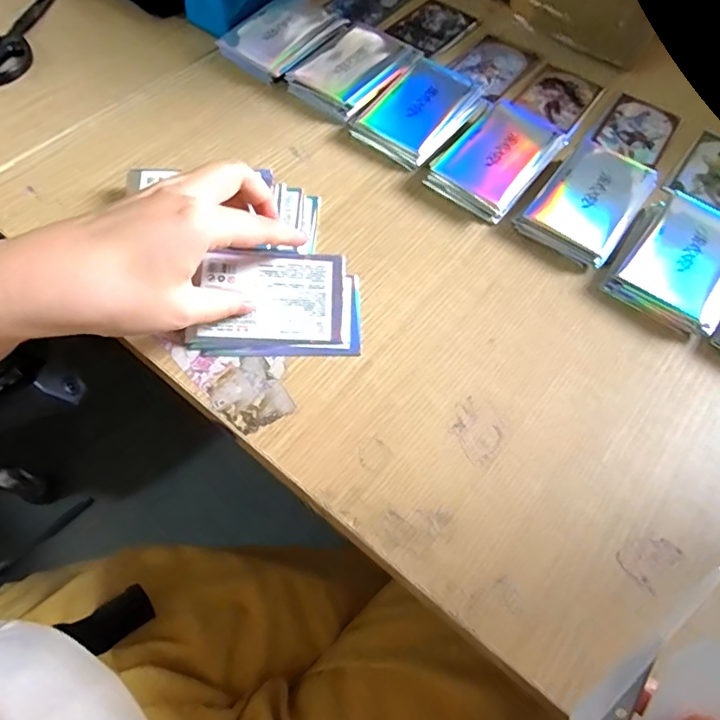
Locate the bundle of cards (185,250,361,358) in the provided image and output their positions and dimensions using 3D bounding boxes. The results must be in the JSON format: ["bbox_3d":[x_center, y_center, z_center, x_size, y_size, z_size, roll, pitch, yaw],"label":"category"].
[{"bbox_3d":[-0.049,-0.035,0.319,0.099,0.021,0.065,-1,61,-3],"label":"bundle of cards"}]

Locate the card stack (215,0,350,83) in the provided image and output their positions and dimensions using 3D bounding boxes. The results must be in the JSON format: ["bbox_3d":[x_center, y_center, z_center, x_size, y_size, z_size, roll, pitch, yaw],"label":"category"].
[{"bbox_3d":[-0.065,-0.285,0.458,0.074,0.018,0.111,37,66,17],"label":"card stack"}]

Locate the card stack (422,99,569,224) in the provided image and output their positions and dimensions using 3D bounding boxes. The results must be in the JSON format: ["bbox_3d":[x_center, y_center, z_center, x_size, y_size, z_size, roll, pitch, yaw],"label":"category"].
[{"bbox_3d":[0.102,-0.150,0.389,0.065,0.022,0.097,38,66,17],"label":"card stack"}]

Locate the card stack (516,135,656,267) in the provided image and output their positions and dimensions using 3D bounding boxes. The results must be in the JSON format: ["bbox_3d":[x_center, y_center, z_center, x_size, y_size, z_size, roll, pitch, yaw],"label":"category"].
[{"bbox_3d":[0.165,-0.114,0.373,0.065,0.023,0.094,35,66,16],"label":"card stack"}]

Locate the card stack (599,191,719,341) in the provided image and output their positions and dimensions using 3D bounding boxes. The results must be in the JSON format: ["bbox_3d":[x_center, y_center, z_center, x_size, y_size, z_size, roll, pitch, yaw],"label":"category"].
[{"bbox_3d":[0.218,-0.068,0.353,0.072,0.019,0.101,34,65,15],"label":"card stack"}]

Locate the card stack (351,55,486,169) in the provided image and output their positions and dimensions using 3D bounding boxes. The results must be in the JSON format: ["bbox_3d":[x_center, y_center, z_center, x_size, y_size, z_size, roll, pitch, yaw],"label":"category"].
[{"bbox_3d":[0.044,-0.193,0.409,0.069,0.020,0.101,36,66,16],"label":"card stack"}]

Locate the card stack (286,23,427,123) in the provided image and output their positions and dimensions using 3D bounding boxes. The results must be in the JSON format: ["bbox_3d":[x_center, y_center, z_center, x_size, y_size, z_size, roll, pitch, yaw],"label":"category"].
[{"bbox_3d":[-0.006,-0.237,0.430,0.074,0.019,0.091,35,66,16],"label":"card stack"}]

